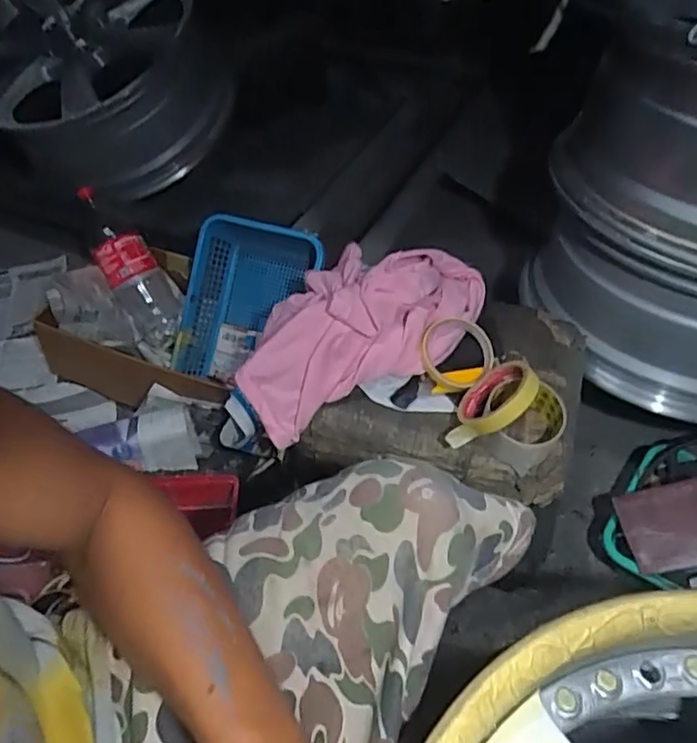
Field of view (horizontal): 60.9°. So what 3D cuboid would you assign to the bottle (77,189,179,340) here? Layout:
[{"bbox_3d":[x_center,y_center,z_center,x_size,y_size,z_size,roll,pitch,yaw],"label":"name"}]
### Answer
[{"bbox_3d":[-0.388,-0.190,1.062,0.102,0.284,0.105,-38,30,-27],"label":"bottle"}]

